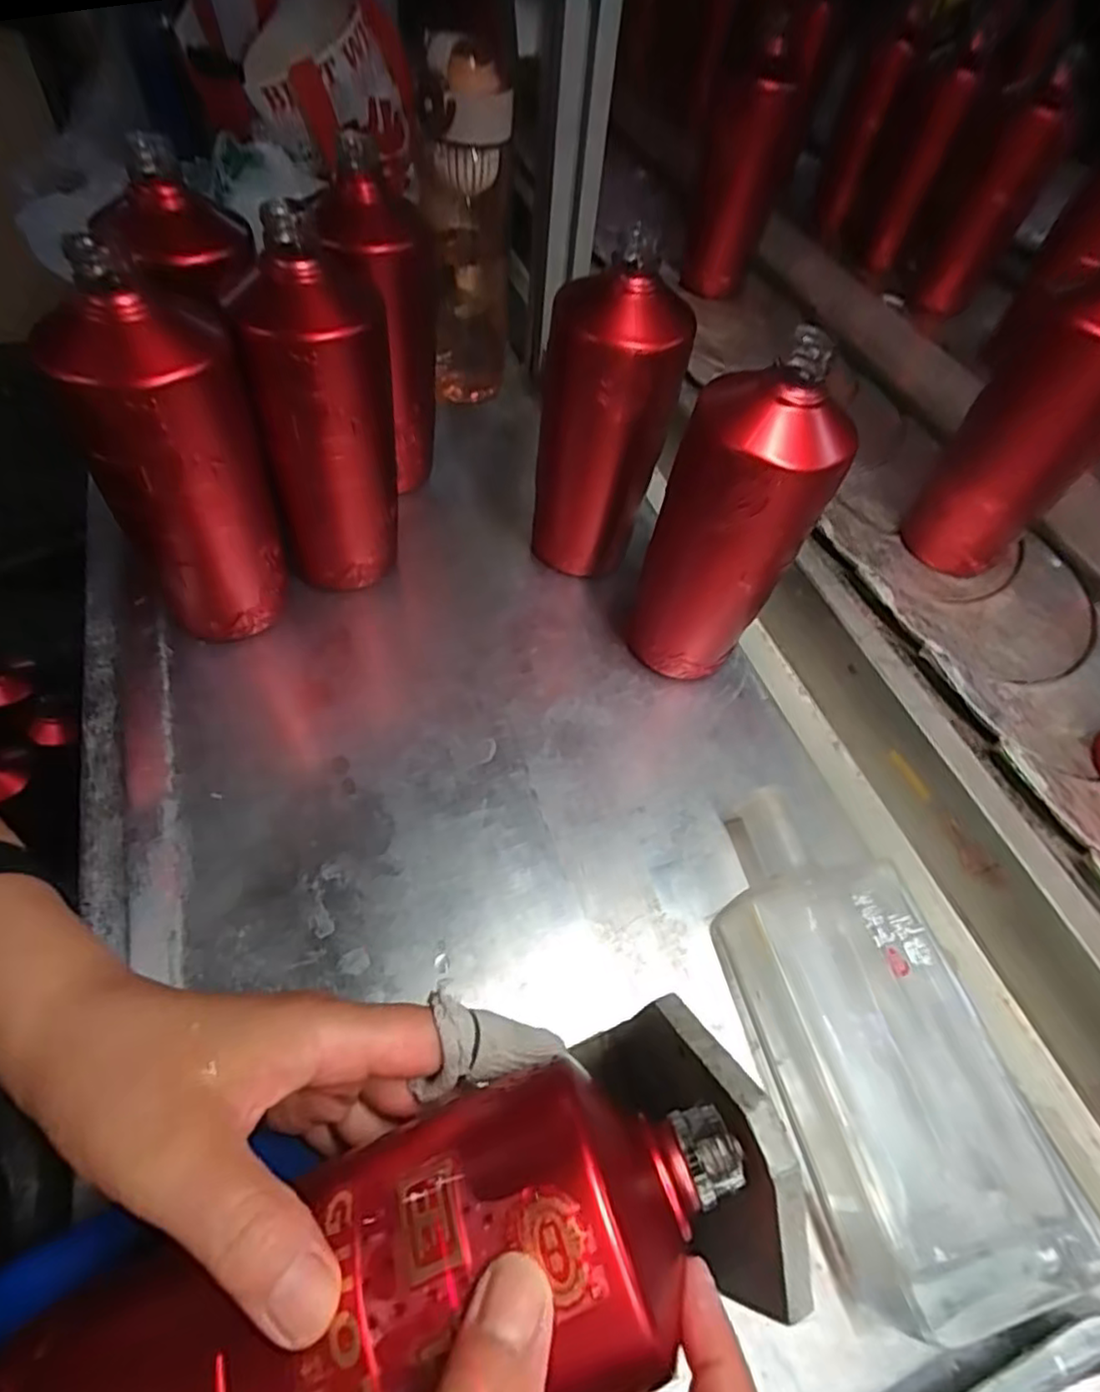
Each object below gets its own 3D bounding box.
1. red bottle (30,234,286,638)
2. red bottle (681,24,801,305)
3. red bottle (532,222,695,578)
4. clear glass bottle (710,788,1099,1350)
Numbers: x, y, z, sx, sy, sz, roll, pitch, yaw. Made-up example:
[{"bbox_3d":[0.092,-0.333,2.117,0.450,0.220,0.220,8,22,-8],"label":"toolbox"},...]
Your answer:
[{"bbox_3d":[-0.201,-0.113,0.373,0.083,0.212,0.067,7,56,2],"label":"red bottle"},{"bbox_3d":[0.198,-0.545,0.700,0.087,0.190,0.081,15,55,6],"label":"red bottle"},{"bbox_3d":[0.034,-0.175,0.439,0.083,0.190,0.067,6,56,2],"label":"red bottle"},{"bbox_3d":[0.145,0.154,0.319,0.102,0.047,0.225,-11,58,-10],"label":"clear glass bottle"}]

